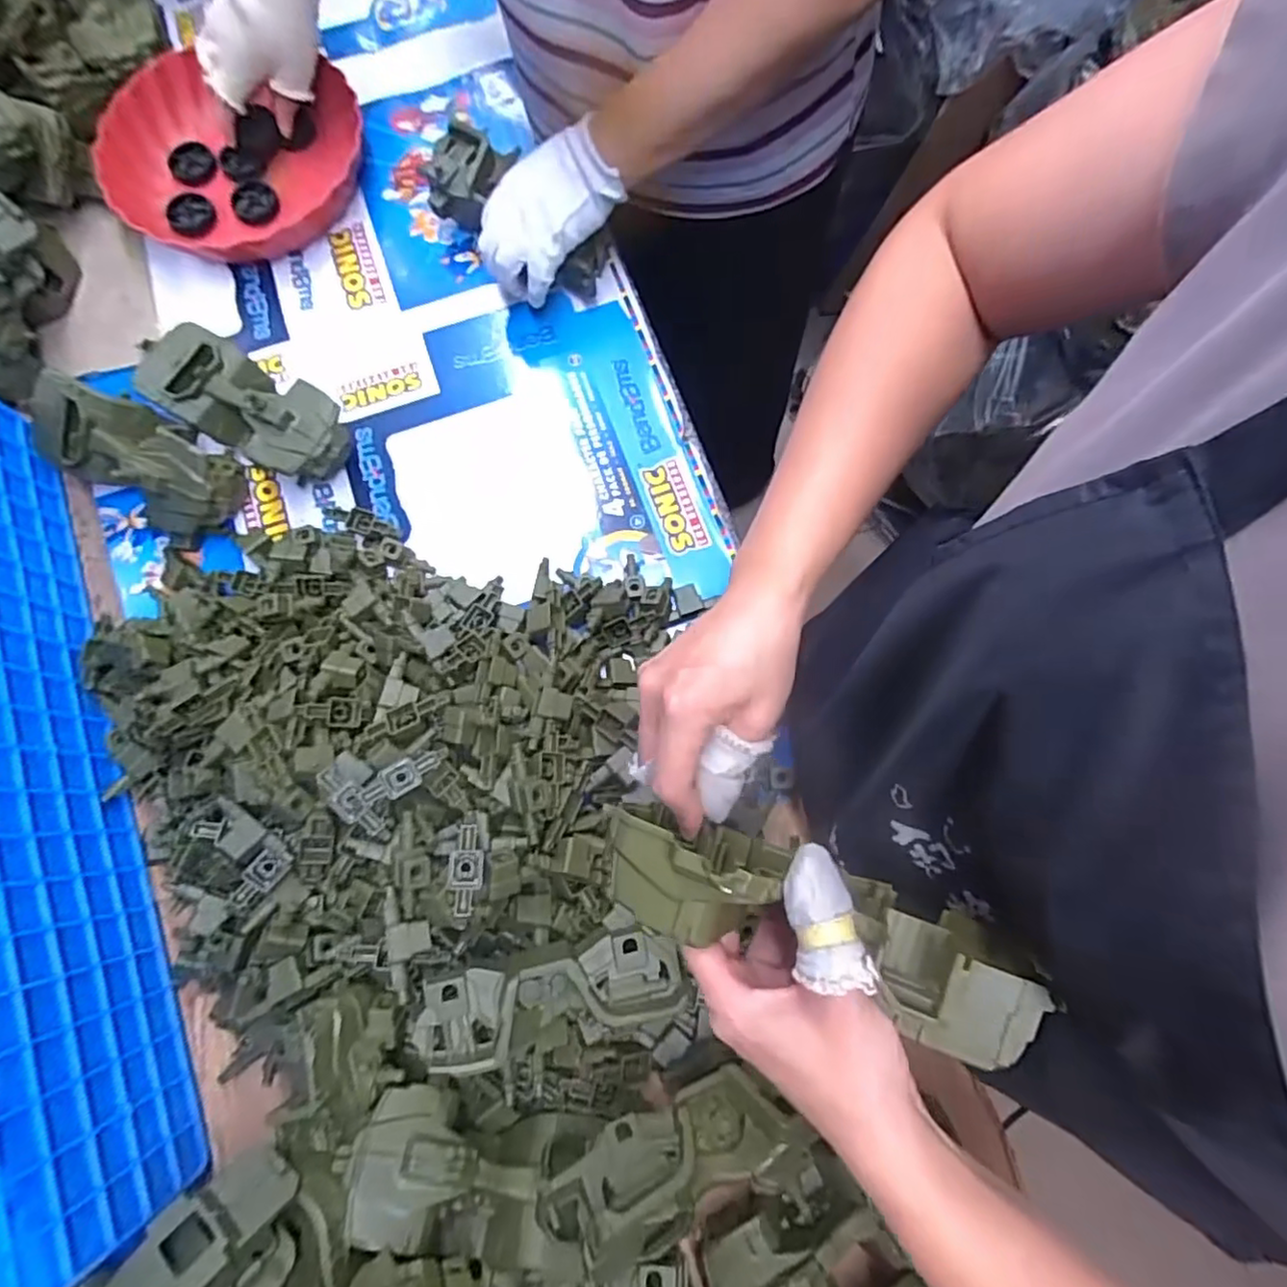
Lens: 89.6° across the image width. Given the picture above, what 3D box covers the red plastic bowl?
[{"bbox_3d":[-0.402,-0.463,0.635,0.236,0.049,0.203,15,78,4],"label":"red plastic bowl"}]

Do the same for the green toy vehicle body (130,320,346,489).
[{"bbox_3d":[-0.334,-0.200,0.548,0.177,0.065,0.076,30,79,7],"label":"green toy vehicle body"}]

